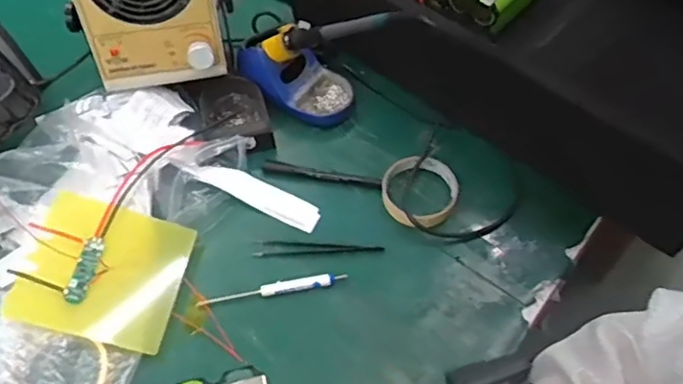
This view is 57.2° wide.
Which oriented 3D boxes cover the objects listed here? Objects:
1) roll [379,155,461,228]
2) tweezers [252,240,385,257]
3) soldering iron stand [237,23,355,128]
[{"bbox_3d":[0.086,0.000,0.687,0.083,0.018,0.087,1,56,-1],"label":"roll"},{"bbox_3d":[-0.024,0.057,0.655,0.132,0.008,0.019,0,56,-1],"label":"tweezers"},{"bbox_3d":[-0.056,-0.146,0.745,0.145,0.078,0.079,17,58,10],"label":"soldering iron stand"}]

